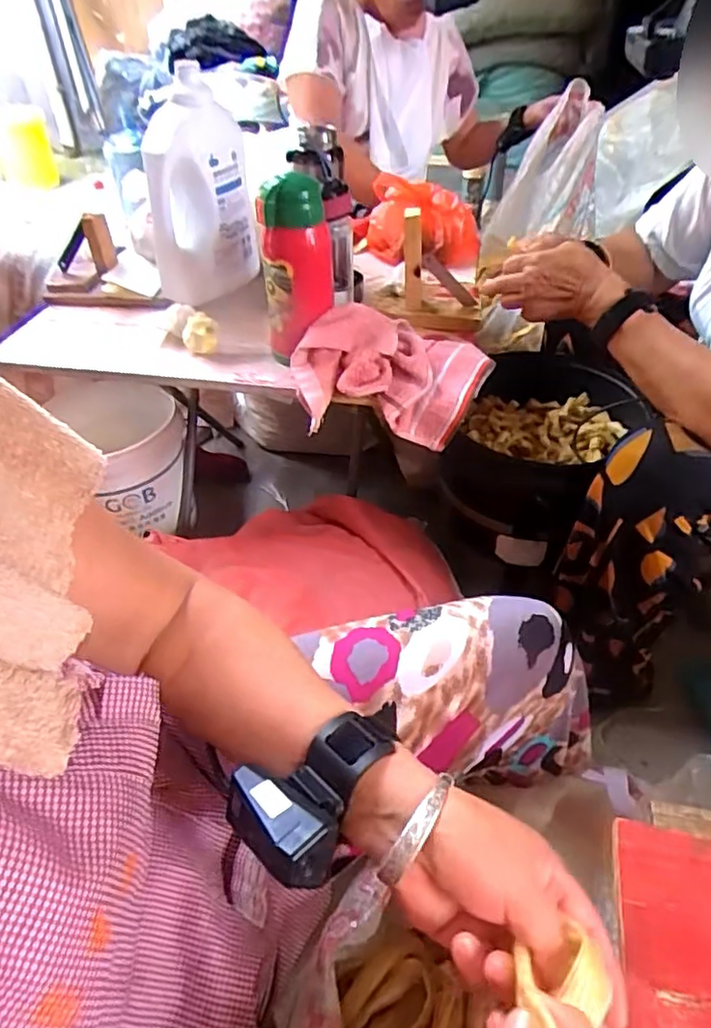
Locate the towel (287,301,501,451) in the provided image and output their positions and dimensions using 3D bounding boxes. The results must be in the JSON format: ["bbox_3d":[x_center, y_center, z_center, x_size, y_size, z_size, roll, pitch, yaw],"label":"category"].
[{"bbox_3d":[0.043,-0.171,0.728,0.199,0.052,0.196,32,64,3],"label":"towel"}]

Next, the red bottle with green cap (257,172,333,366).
[{"bbox_3d":[-0.067,-0.280,0.705,0.078,0.180,0.083,-3,42,1],"label":"red bottle with green cap"}]

